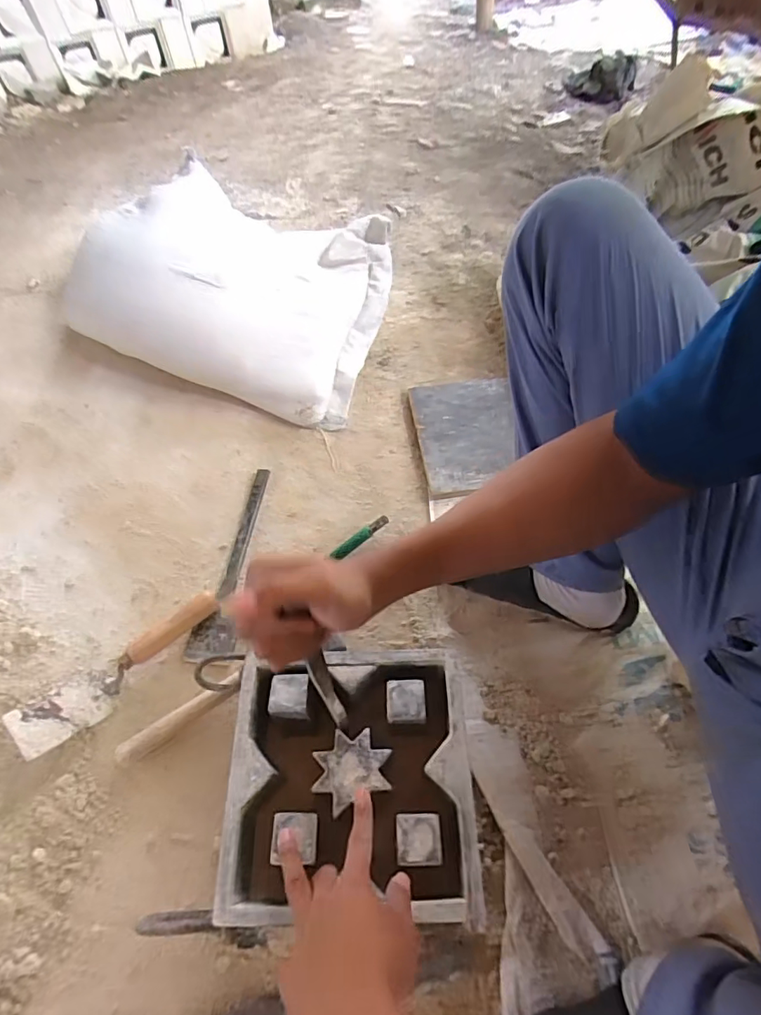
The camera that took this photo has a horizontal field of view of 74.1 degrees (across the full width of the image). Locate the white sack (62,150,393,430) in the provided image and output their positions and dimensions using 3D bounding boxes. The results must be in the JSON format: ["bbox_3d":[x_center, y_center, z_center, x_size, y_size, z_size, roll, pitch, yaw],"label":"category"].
[{"bbox_3d":[-0.265,-0.434,0.996,0.524,0.203,0.456,14,57,11],"label":"white sack"}]

